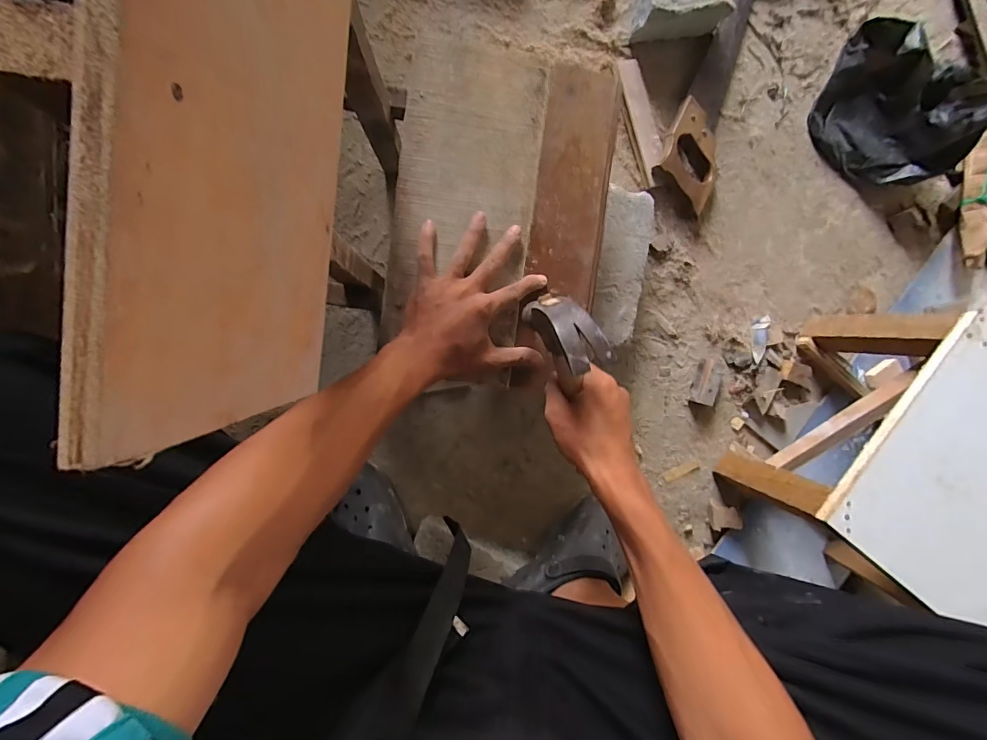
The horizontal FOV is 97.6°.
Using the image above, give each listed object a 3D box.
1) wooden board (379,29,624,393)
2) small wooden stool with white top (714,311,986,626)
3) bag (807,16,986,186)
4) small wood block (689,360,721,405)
[{"bbox_3d":[0.009,-0.160,0.460,0.223,0.021,0.344,6,93,-6],"label":"wooden board"},{"bbox_3d":[0.553,0.125,0.597,0.296,0.229,0.296,34,90,-7],"label":"small wooden stool with white top"},{"bbox_3d":[0.580,-0.379,0.625,0.226,0.107,0.149,44,89,-7],"label":"bag"},{"bbox_3d":[0.324,0.018,0.662,0.037,0.024,0.068,10,93,-6],"label":"small wood block"}]

